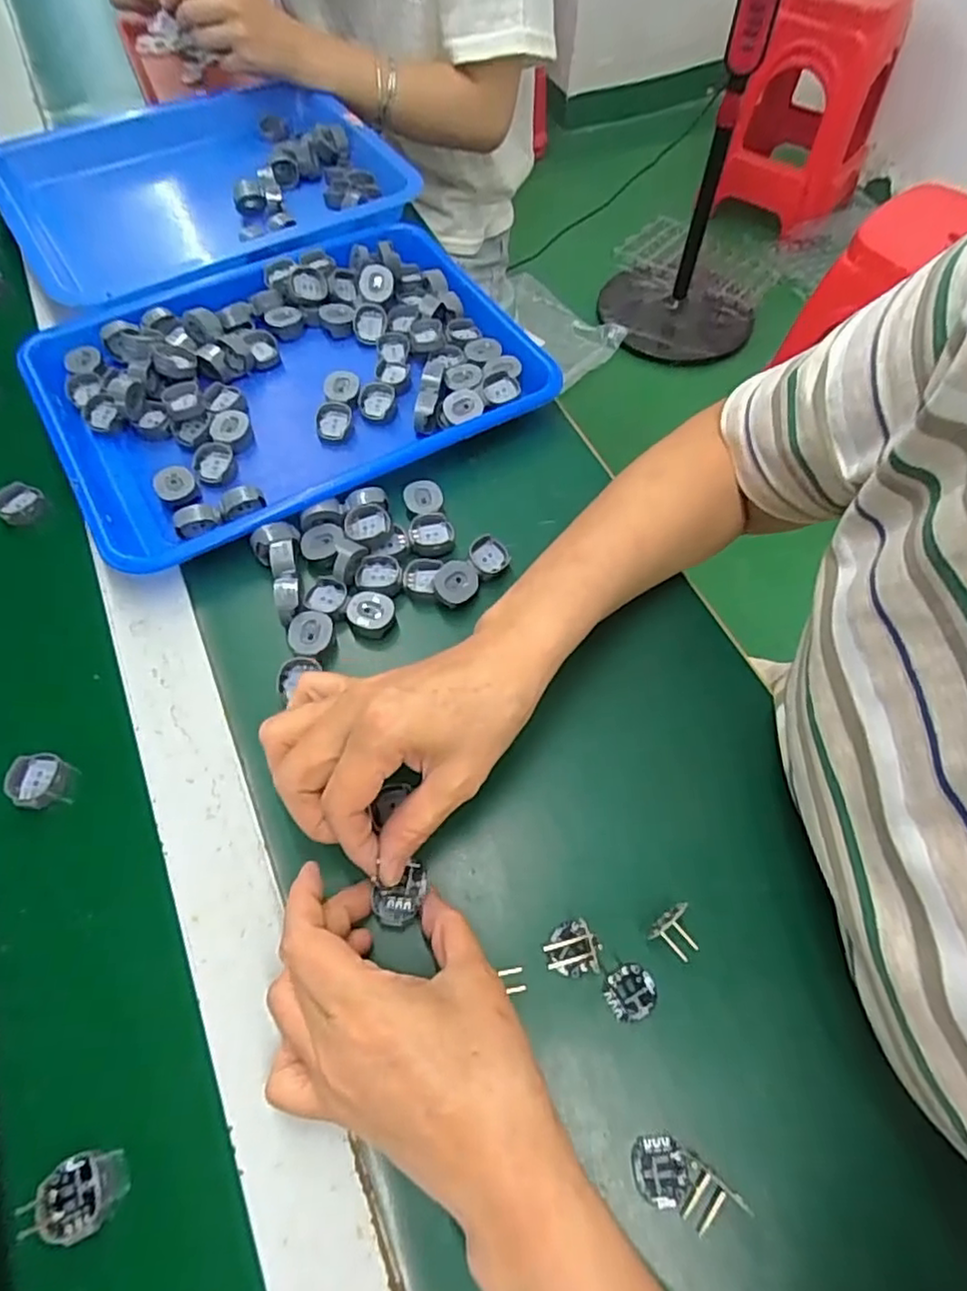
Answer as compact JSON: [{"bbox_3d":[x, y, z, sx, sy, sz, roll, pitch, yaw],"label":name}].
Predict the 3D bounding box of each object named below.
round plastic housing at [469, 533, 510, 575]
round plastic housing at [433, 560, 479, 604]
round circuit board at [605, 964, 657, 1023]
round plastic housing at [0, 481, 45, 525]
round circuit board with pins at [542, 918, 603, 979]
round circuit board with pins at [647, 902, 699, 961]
[{"bbox_3d":[0.003,-0.057,0.415,0.026,0.011,0.024,1,62,-1],"label":"round plastic housing"},{"bbox_3d":[-0.017,-0.039,0.400,0.027,0.011,0.025,1,62,-1],"label":"round plastic housing"},{"bbox_3d":[0.070,0.164,0.307,0.022,0.004,0.025,38,68,17],"label":"round circuit board"},{"bbox_3d":[-0.317,-0.096,0.446,0.023,0.019,0.029,39,68,17],"label":"round plastic housing"},{"bbox_3d":[0.044,0.147,0.317,0.027,0.004,0.024,-12,63,-7],"label":"round circuit board with pins"},{"bbox_3d":[0.094,0.139,0.314,0.023,0.015,0.023,-40,70,-19],"label":"round circuit board with pins"}]

